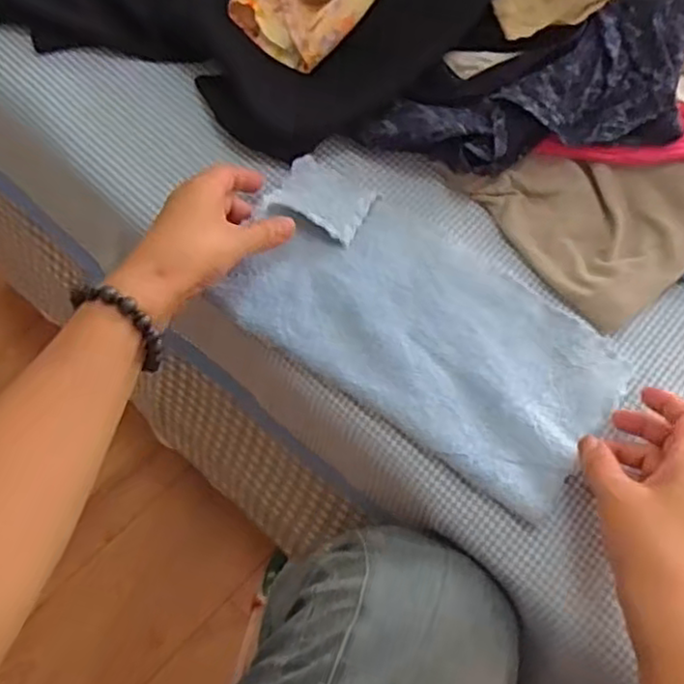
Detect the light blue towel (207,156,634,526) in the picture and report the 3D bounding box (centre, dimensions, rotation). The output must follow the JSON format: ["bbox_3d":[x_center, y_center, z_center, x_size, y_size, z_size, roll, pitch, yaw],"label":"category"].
[{"bbox_3d":[0.055,-0.014,0.489,0.277,0.027,0.143,33,69,12],"label":"light blue towel"}]

